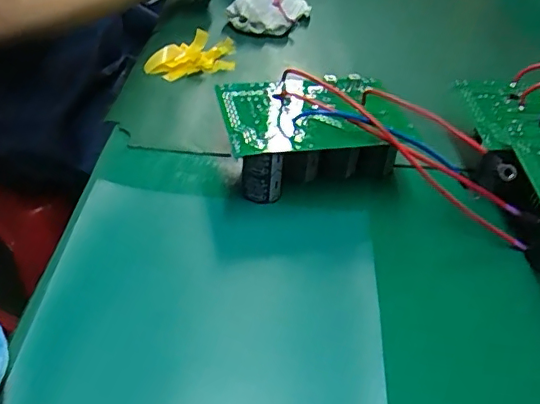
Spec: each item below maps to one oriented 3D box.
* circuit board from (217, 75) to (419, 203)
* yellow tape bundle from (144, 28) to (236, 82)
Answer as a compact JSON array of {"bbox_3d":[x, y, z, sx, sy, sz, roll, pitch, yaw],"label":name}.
[{"bbox_3d":[0.039,-0.063,0.496,0.163,0.073,0.112,-3,41,-11],"label":"circuit board"},{"bbox_3d":[-0.085,-0.168,0.627,0.111,0.033,0.051,-25,49,-32],"label":"yellow tape bundle"}]

